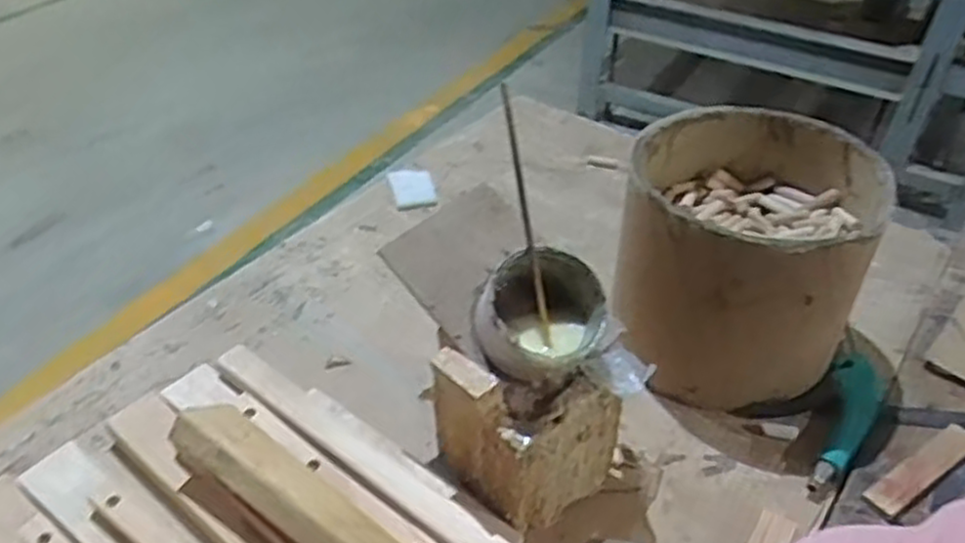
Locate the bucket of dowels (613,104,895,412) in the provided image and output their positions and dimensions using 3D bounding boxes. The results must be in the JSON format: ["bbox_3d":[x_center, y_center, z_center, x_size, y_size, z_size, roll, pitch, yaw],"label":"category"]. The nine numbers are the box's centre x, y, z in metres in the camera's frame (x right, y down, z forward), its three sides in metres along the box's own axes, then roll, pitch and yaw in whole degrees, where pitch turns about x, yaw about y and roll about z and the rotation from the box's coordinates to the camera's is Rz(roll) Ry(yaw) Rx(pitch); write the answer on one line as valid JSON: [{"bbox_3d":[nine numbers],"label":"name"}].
[{"bbox_3d":[0.227,-0.008,0.685,0.193,0.194,0.207,1,41,-1],"label":"bucket of dowels"}]

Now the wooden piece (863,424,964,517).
[{"bbox_3d":[0.364,0.161,0.622,0.130,0.008,0.027,-23,46,-25],"label":"wooden piece"}]

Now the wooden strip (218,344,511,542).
[{"bbox_3d":[-0.099,0.138,0.593,0.303,0.012,0.035,29,48,28],"label":"wooden strip"}]

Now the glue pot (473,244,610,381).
[{"bbox_3d":[0.038,0.028,0.520,0.086,0.068,0.087,1,41,-1],"label":"glue pot"}]

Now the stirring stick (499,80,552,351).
[{"bbox_3d":[0.030,-0.036,0.510,0.006,0.174,0.012,-13,9,-16],"label":"stirring stick"}]

